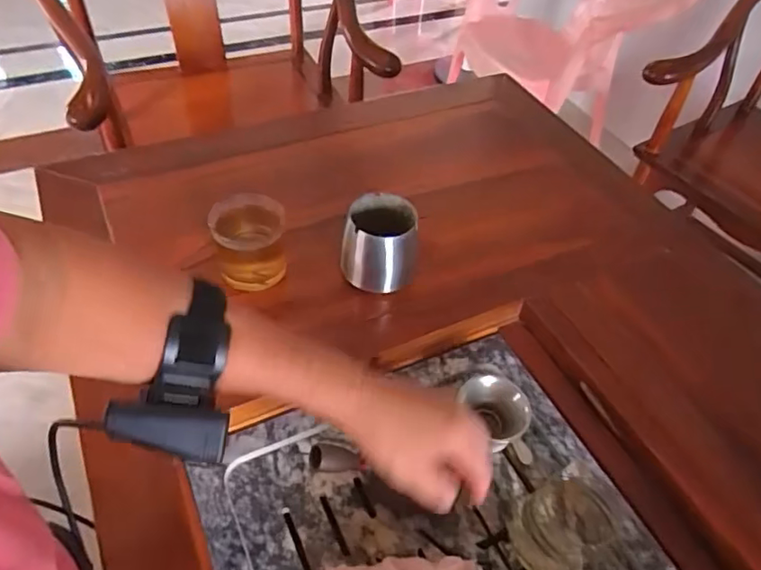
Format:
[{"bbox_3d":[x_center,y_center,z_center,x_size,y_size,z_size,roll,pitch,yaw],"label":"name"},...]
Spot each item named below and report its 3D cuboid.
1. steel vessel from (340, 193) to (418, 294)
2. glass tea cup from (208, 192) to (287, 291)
[{"bbox_3d":[-0.002,-0.048,0.640,0.079,0.086,0.088,5,48,0],"label":"steel vessel"},{"bbox_3d":[-0.144,-0.052,0.630,0.073,0.075,0.079,-4,49,-9],"label":"glass tea cup"}]

